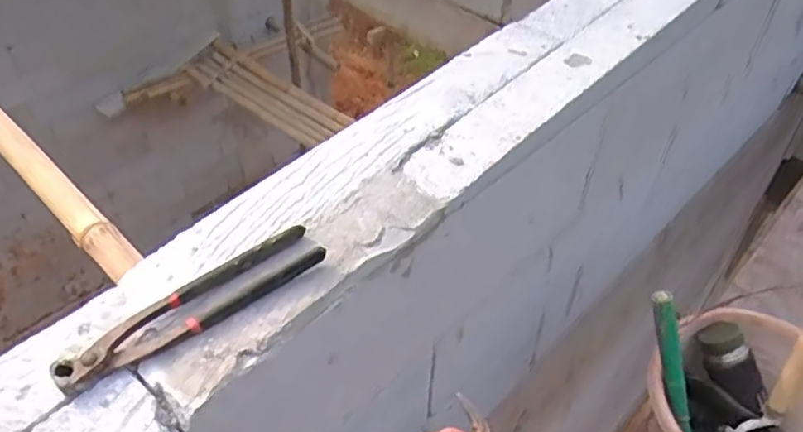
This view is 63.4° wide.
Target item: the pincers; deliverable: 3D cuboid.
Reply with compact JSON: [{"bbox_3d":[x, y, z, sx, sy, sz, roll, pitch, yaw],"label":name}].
[{"bbox_3d":[-0.163,0.073,0.518,0.217,0.023,0.043,-28,51,-27],"label":"pincers"}]

